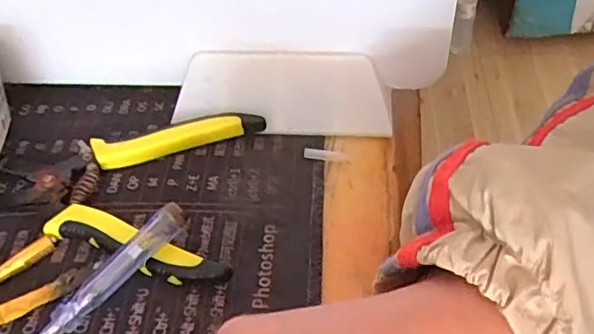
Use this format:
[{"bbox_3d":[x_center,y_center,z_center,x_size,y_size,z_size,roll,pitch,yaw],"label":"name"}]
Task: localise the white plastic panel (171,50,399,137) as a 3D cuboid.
[{"bbox_3d":[-0.009,-0.046,0.352,0.129,0.048,0.008,4,19,5],"label":"white plastic panel"}]

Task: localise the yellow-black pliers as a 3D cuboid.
[{"bbox_3d":[-0.086,0.013,0.318,0.118,0.016,0.111,3,47,4],"label":"yellow-black pliers"}]

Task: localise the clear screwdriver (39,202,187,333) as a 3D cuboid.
[{"bbox_3d":[-0.098,0.062,0.266,0.011,0.010,0.119,35,71,29],"label":"clear screwdriver"}]

